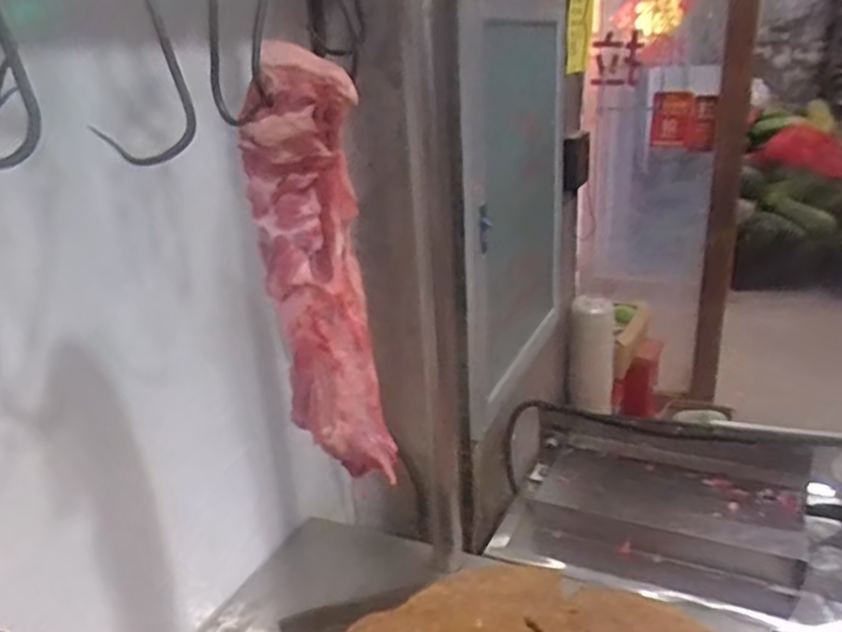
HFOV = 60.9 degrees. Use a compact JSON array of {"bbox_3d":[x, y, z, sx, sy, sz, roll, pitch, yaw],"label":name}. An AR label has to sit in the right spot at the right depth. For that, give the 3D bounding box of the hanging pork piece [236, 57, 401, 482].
[{"bbox_3d":[-0.104,-0.035,0.739,0.119,0.423,0.079,-8,20,-13],"label":"hanging pork piece"}]

